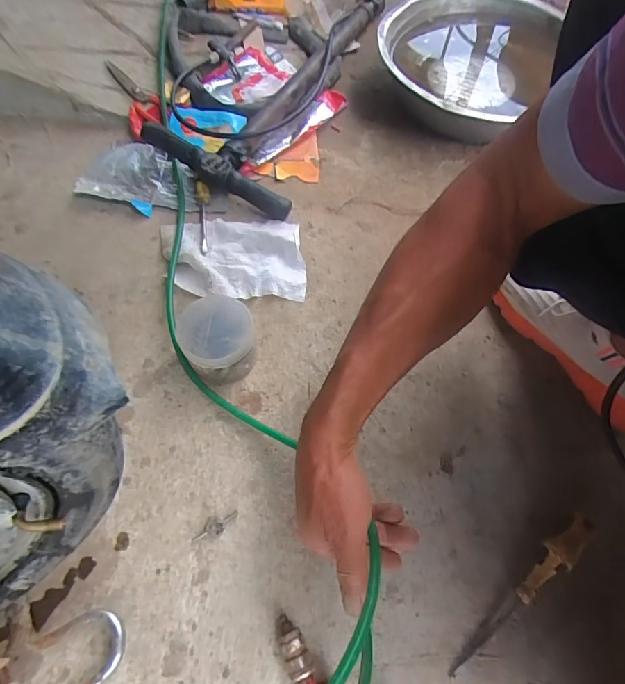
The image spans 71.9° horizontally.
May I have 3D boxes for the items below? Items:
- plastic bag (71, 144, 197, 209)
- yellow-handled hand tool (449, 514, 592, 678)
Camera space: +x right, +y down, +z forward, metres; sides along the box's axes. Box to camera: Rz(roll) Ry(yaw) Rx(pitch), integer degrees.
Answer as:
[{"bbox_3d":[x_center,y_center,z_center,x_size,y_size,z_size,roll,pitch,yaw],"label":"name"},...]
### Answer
[{"bbox_3d":[-0.256,-0.254,0.655,0.184,0.020,0.109,7,64,2],"label":"plastic bag"},{"bbox_3d":[0.209,0.247,0.425,0.202,0.023,0.026,-37,70,-18],"label":"yellow-handled hand tool"}]

